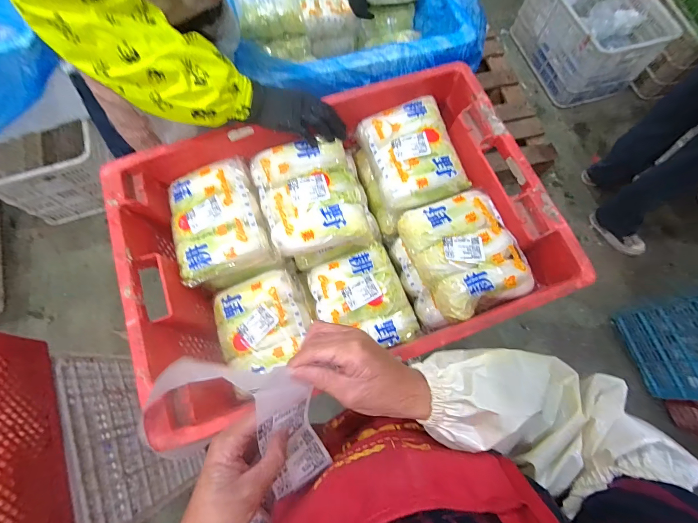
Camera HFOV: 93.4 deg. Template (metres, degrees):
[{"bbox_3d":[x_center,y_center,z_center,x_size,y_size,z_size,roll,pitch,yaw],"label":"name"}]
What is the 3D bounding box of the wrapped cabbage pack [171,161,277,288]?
[{"bbox_3d":[-0.214,-0.063,0.542,0.146,0.071,0.183,-19,73,-6],"label":"wrapped cabbage pack"}]

